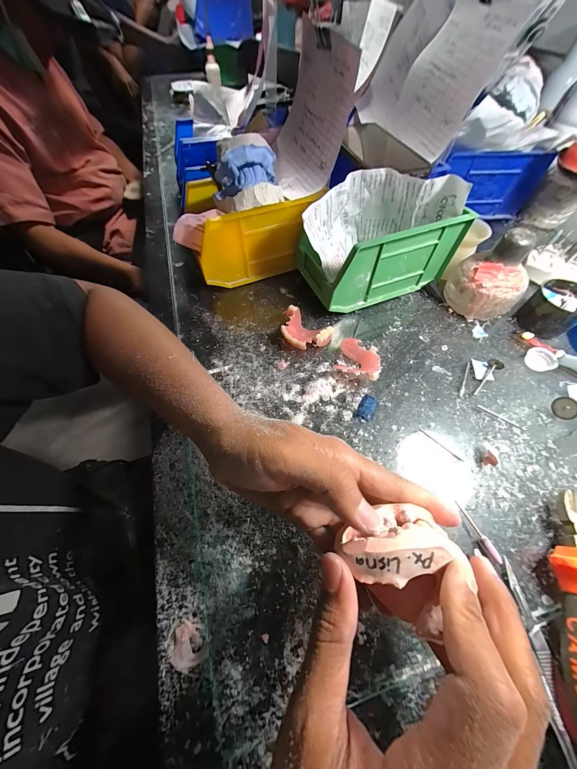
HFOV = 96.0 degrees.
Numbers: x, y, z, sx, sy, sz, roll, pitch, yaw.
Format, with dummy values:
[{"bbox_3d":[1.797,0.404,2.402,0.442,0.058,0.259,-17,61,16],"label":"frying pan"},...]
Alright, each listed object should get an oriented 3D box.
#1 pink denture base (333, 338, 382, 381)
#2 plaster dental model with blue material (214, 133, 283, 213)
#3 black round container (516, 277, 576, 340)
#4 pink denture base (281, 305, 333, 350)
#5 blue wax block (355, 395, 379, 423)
[{"bbox_3d":[0.074,-0.025,0.274,0.044,0.017,0.044,17,62,11],"label":"pink denture base"},{"bbox_3d":[-0.043,-0.215,0.266,0.073,0.049,0.049,-8,60,-3],"label":"plaster dental model with blue material"},{"bbox_3d":[0.294,-0.083,0.288,0.055,0.039,0.049,-31,64,-15],"label":"black round container"},{"bbox_3d":[0.017,-0.060,0.293,0.056,0.020,0.042,31,65,18],"label":"pink denture base"},{"bbox_3d":[0.077,0.023,0.253,0.017,0.005,0.025,27,64,16],"label":"blue wax block"}]

